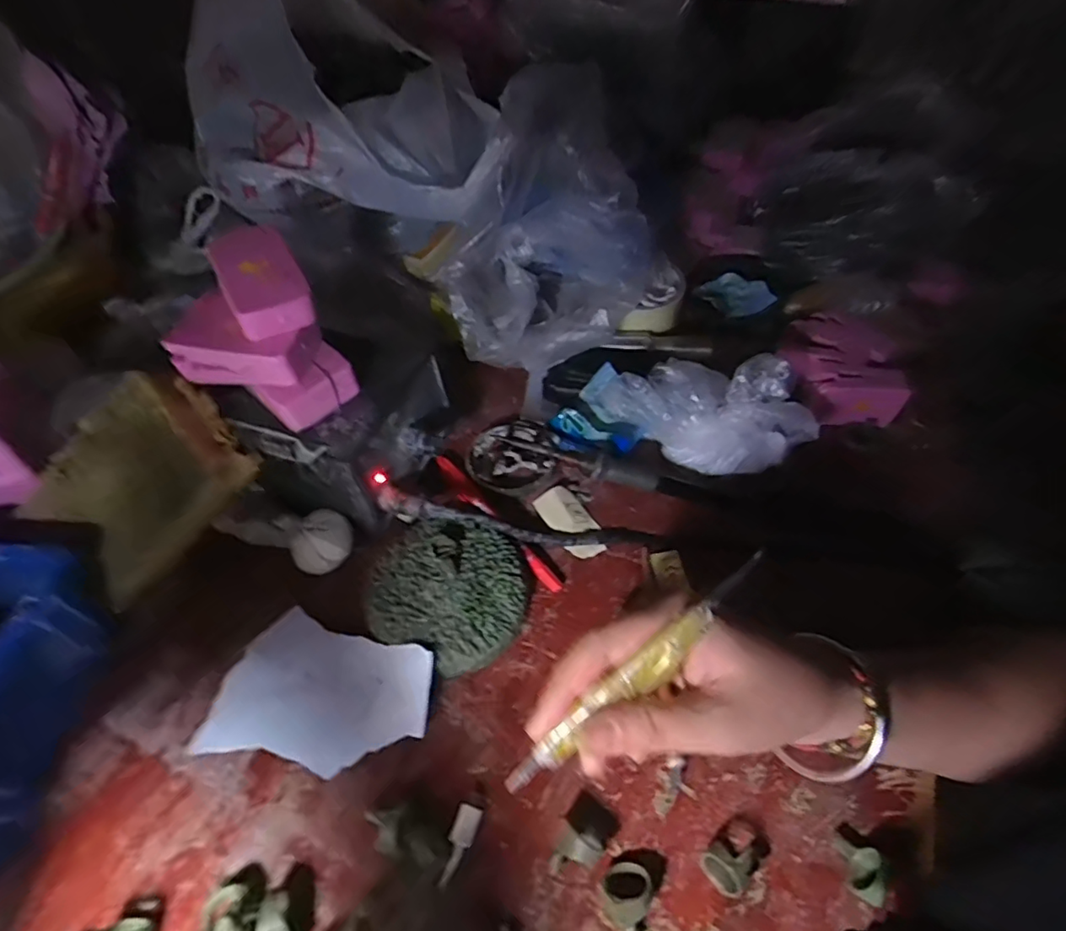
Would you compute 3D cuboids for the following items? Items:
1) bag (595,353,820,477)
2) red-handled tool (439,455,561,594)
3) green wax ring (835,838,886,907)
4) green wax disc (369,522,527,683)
[{"bbox_3d":[0.134,-0.040,0.449,0.160,0.062,0.071,11,55,7],"label":"bag"},{"bbox_3d":[-0.029,0.040,0.423,0.013,0.011,0.140,-35,62,-23],"label":"red-handled tool"},{"bbox_3d":[0.172,0.210,0.300,0.016,0.016,0.028,-5,55,-4],"label":"green wax ring"},{"bbox_3d":[-0.054,0.081,0.380,0.099,0.028,0.093,0,54,-1],"label":"green wax disc"}]

